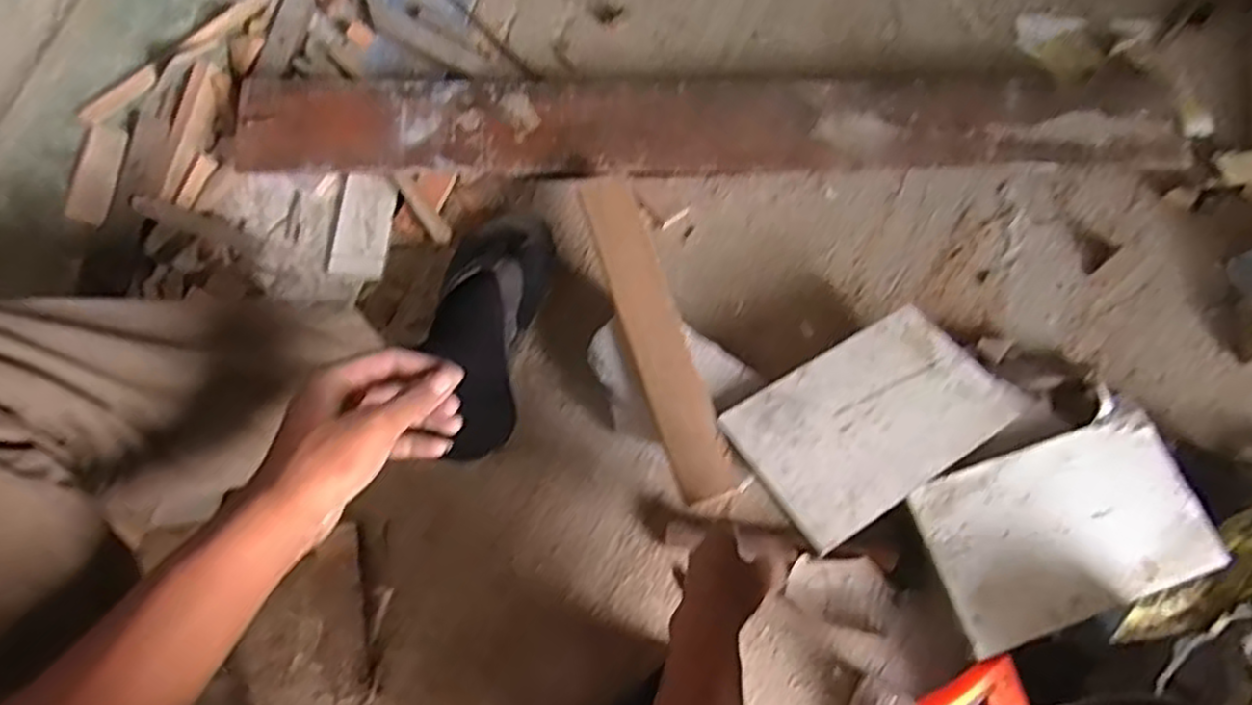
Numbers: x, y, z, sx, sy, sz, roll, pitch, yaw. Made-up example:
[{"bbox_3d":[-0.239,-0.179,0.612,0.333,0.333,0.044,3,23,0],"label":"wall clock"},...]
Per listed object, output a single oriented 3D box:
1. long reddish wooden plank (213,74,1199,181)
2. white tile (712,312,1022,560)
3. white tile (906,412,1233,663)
[{"bbox_3d":[0.112,-0.269,0.858,1.090,0.039,0.159,-2,70,-5],"label":"long reddish wooden plank"},{"bbox_3d":[0.230,0.060,0.697,0.251,0.011,0.147,-28,67,-18],"label":"white tile"},{"bbox_3d":[0.393,0.156,0.668,0.254,0.011,0.145,-17,72,-9],"label":"white tile"}]

